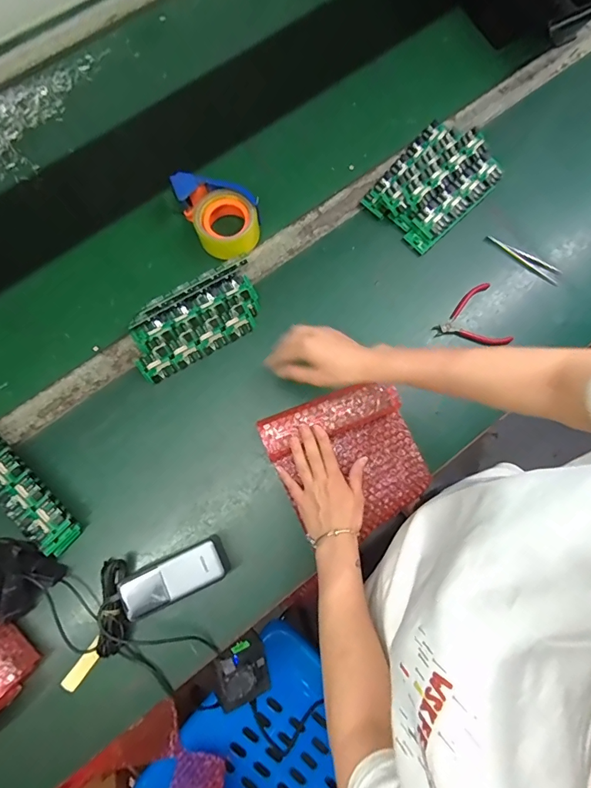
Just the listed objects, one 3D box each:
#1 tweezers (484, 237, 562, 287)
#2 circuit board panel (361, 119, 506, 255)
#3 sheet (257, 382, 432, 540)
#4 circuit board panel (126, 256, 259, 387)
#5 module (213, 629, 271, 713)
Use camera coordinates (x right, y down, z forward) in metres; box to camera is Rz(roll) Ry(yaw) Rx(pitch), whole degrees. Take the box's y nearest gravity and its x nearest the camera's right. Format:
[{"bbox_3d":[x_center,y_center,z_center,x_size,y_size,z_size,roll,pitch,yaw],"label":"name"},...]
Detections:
[{"bbox_3d":[0.363,-0.217,0.681,0.128,0.006,0.026,34,80,5],"label":"tweezers"},{"bbox_3d":[0.227,-0.345,0.692,0.144,0.037,0.202,43,81,6],"label":"circuit board panel"},{"bbox_3d":[0.078,0.091,0.602,0.194,0.044,0.201,-27,81,-6],"label":"sheet"},{"bbox_3d":[-0.150,-0.111,0.641,0.201,0.040,0.105,-29,81,-7],"label":"circuit board panel"},{"bbox_3d":[-0.071,0.381,0.582,0.073,0.024,0.086,-16,93,-38],"label":"module"}]

